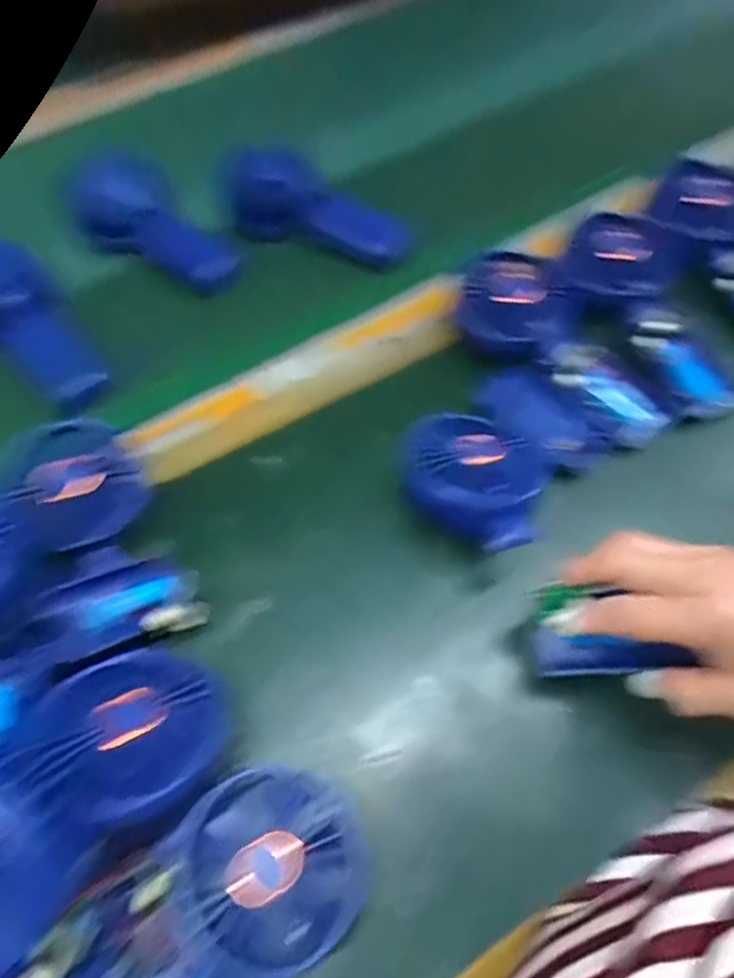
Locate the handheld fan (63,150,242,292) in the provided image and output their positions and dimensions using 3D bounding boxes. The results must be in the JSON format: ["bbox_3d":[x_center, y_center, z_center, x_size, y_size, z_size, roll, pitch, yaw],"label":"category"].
[{"bbox_3d":[-0.193,-0.243,0.564,0.177,0.034,0.085,35,67,5],"label":"handheld fan"}]

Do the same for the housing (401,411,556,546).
[{"bbox_3d":[0.068,-0.008,0.393,0.088,0.049,0.070,26,65,15],"label":"housing"}]

